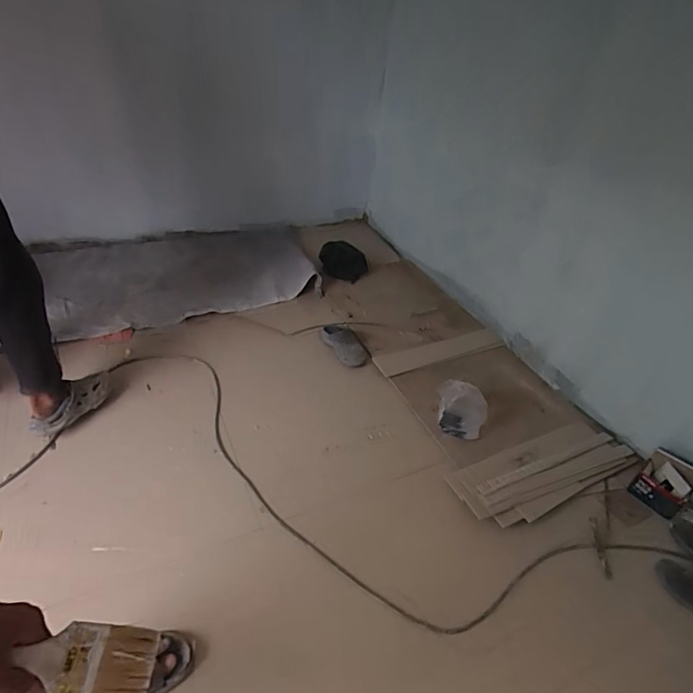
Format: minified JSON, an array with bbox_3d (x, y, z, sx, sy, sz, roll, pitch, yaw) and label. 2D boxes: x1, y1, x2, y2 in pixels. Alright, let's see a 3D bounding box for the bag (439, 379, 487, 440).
[{"bbox_3d":[0.369,0.199,1.460,0.158,0.147,0.093,18,38,14],"label":"bag"}]

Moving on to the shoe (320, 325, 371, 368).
[{"bbox_3d":[-0.002,-0.009,1.786,0.110,0.069,0.245,-19,44,-30],"label":"shoe"}]

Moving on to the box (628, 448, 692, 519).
[{"bbox_3d":[0.930,0.381,1.308,0.126,0.123,0.132,-26,47,-35],"label":"box"}]

